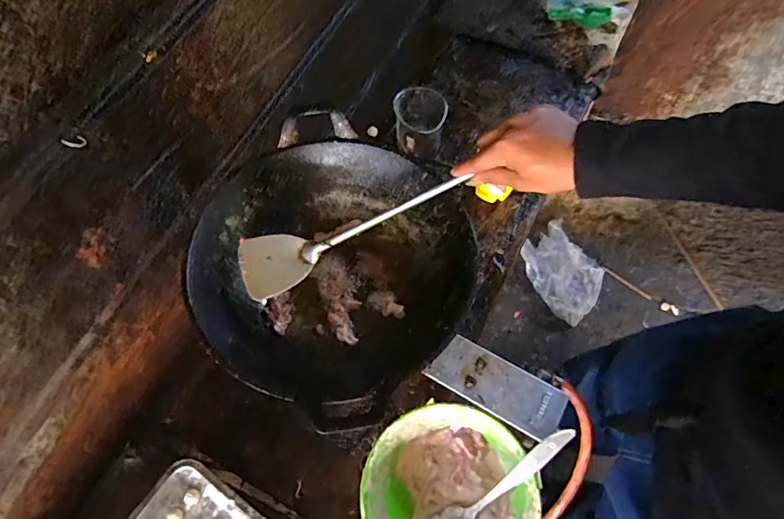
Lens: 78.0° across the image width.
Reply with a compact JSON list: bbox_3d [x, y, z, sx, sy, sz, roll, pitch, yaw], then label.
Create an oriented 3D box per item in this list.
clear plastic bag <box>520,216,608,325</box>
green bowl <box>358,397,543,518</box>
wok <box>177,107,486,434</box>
[{"bbox_3d":[0.523,0.039,1.491,0.257,0.084,0.231,38,70,19],"label":"clear plastic bag"},{"bbox_3d":[0.048,0.207,0.423,0.142,0.058,0.143,-1,62,2],"label":"green bowl"},{"bbox_3d":[-0.093,0.011,0.711,0.363,0.156,0.373,32,68,17],"label":"wok"}]

